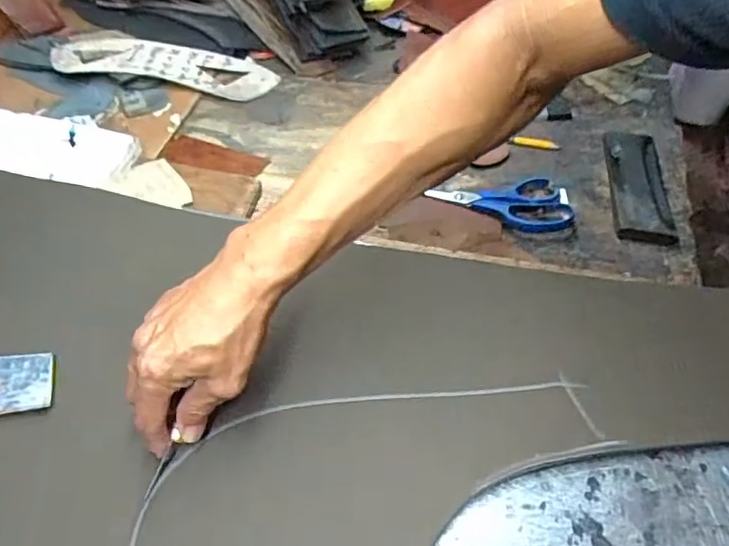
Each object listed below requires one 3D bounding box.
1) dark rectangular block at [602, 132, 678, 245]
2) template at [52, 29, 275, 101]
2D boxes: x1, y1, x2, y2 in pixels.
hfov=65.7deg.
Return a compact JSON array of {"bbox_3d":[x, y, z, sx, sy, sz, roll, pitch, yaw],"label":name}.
[{"bbox_3d":[0.278,-0.090,0.573,0.057,0.019,0.144,7,54,4],"label":"dark rectangular block"},{"bbox_3d":[-0.251,-0.267,0.716,0.276,0.016,0.077,11,61,0],"label":"template"}]

